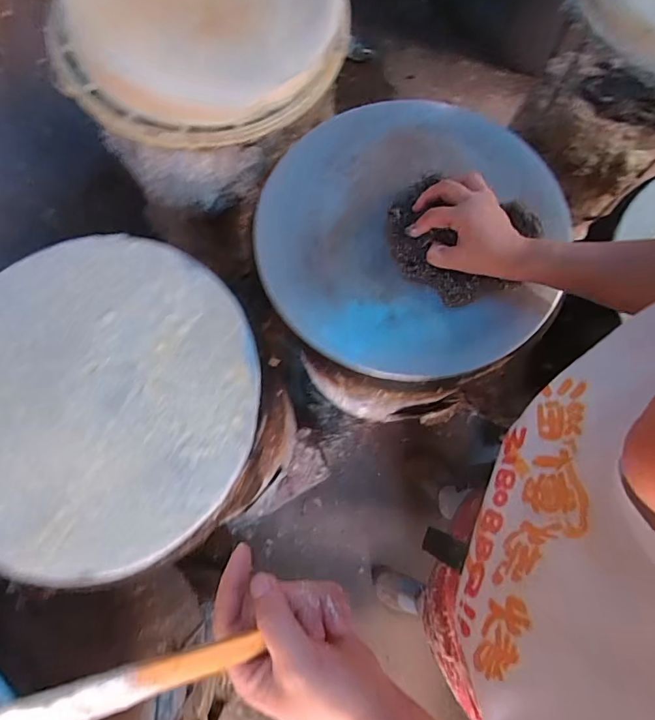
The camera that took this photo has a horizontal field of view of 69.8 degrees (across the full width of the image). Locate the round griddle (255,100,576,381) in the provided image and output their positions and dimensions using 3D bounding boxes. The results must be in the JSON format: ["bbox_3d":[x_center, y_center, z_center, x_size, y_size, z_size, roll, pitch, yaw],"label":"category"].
[{"bbox_3d":[0.100,-0.160,0.564,0.360,0.042,0.360,0,75,1],"label":"round griddle"}]

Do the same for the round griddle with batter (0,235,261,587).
[{"bbox_3d":[-0.252,0.036,0.507,0.345,0.019,0.354,0,75,1],"label":"round griddle with batter"}]

